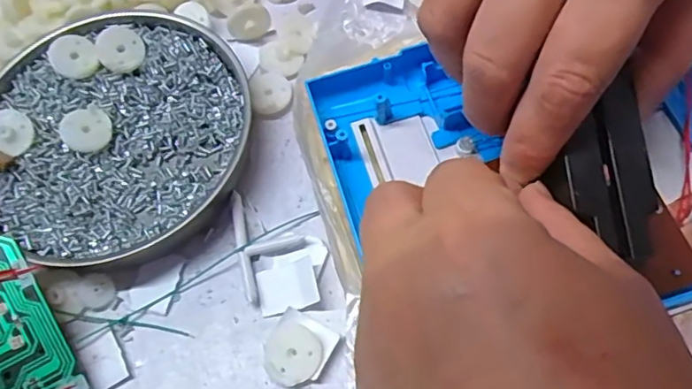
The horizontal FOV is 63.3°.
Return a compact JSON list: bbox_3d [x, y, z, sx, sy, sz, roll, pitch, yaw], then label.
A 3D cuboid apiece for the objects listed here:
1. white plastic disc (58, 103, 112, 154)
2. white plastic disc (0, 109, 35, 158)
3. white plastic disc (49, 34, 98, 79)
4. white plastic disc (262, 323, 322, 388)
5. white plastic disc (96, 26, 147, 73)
[{"bbox_3d":[-0.127,-0.032,0.276,0.023,0.004,0.021,8,73,-26],"label":"white plastic disc"},{"bbox_3d":[-0.164,-0.030,0.273,0.023,0.004,0.023,4,75,-16],"label":"white plastic disc"},{"bbox_3d":[-0.139,-0.070,0.284,0.021,0.007,0.023,-2,65,4],"label":"white plastic disc"},{"bbox_3d":[-0.022,0.065,0.230,0.024,0.004,0.023,-6,65,13],"label":"white plastic disc"},{"bbox_3d":[-0.116,-0.075,0.287,0.024,0.004,0.024,-42,88,-19],"label":"white plastic disc"}]

